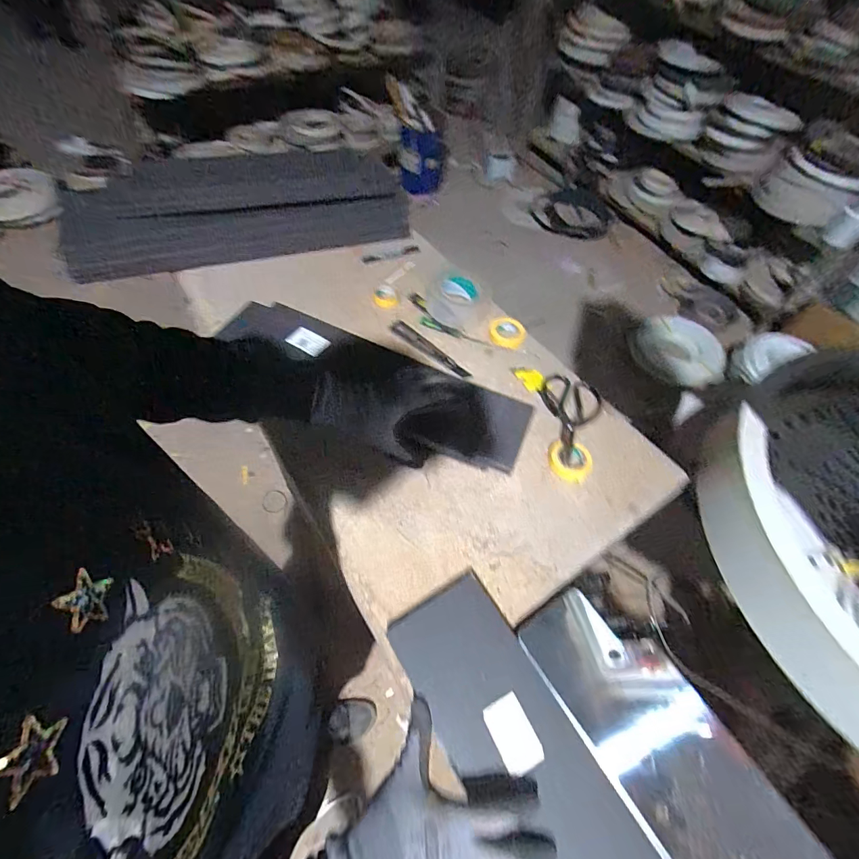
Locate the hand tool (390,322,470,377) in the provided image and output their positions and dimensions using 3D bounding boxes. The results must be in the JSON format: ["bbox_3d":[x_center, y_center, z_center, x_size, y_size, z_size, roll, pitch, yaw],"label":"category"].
[{"bbox_3d":[0.004,-0.152,0.766,0.181,0.015,0.030,35,63,17],"label":"hand tool"}]

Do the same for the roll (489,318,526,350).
[{"bbox_3d":[0.150,-0.185,0.787,0.067,0.016,0.069,1,58,-2],"label":"roll"}]

